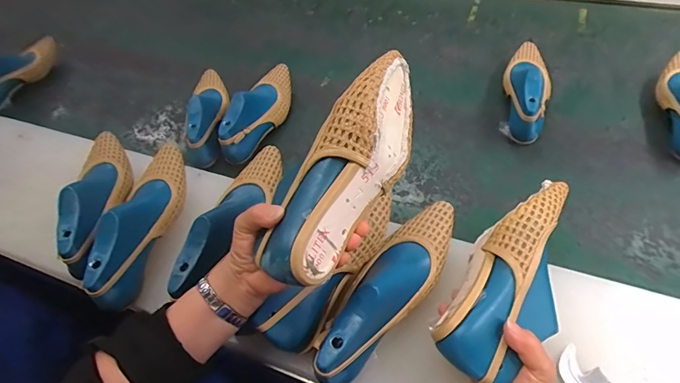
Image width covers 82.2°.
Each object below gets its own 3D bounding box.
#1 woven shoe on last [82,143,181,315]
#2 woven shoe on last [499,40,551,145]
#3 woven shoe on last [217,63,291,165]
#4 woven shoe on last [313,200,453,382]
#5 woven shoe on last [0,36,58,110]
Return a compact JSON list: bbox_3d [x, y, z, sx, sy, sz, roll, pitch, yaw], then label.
[{"bbox_3d":[-0.269,0.030,0.528,0.074,0.074,0.249,-3,49,1],"label":"woven shoe on last"},{"bbox_3d":[0.357,-0.206,0.746,0.085,0.090,0.241,16,52,17],"label":"woven shoe on last"},{"bbox_3d":[-0.153,-0.163,0.758,0.073,0.093,0.248,11,51,13],"label":"woven shoe on last"},{"bbox_3d":[0.056,0.094,0.448,0.079,0.070,0.256,36,60,29],"label":"woven shoe on last"},{"bbox_3d":[-0.676,-0.259,0.808,0.080,0.069,0.189,8,51,11],"label":"woven shoe on last"}]

